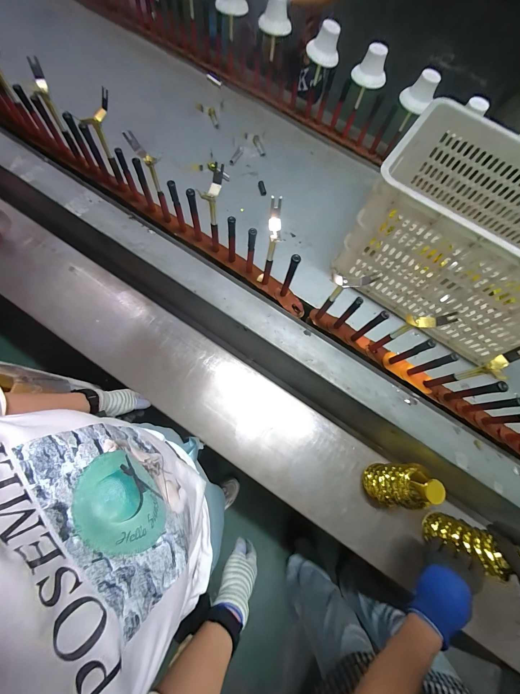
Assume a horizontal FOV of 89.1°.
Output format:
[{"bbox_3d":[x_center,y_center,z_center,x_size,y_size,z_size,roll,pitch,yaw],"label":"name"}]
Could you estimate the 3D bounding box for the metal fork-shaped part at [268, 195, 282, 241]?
[{"bbox_3d":[0.029,-0.251,0.519,0.025,0.011,0.079,2,100,-2],"label":"metal fork-shaped part"}]

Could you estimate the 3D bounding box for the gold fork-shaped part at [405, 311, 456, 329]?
[{"bbox_3d":[0.311,-0.049,0.482,0.076,0.020,0.022,-1,65,31],"label":"gold fork-shaped part"}]

